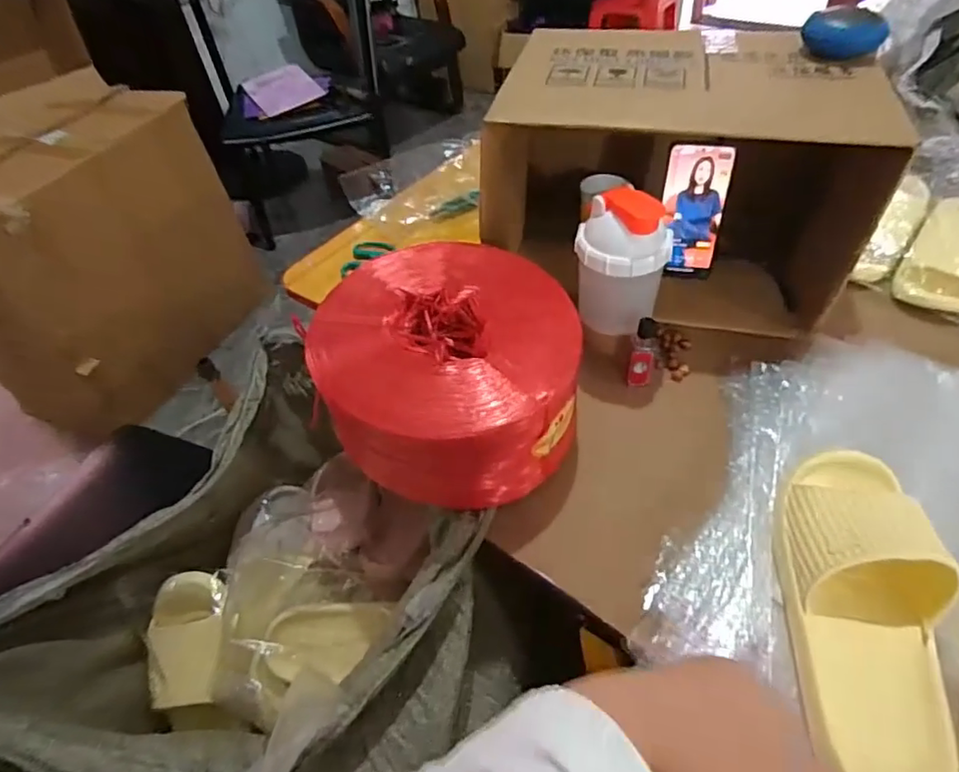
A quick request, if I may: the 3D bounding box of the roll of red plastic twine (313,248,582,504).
[{"bbox_3d":[-0.019,-0.032,0.612,0.252,0.136,0.234,-3,47,3],"label":"roll of red plastic twine"}]

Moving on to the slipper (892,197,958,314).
[{"bbox_3d":[0.608,-0.171,0.716,0.104,0.064,0.210,28,56,28],"label":"slipper"}]

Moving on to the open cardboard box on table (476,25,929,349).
[{"bbox_3d":[0.231,-0.251,0.698,0.394,0.251,0.256,9,49,15],"label":"open cardboard box on table"}]

